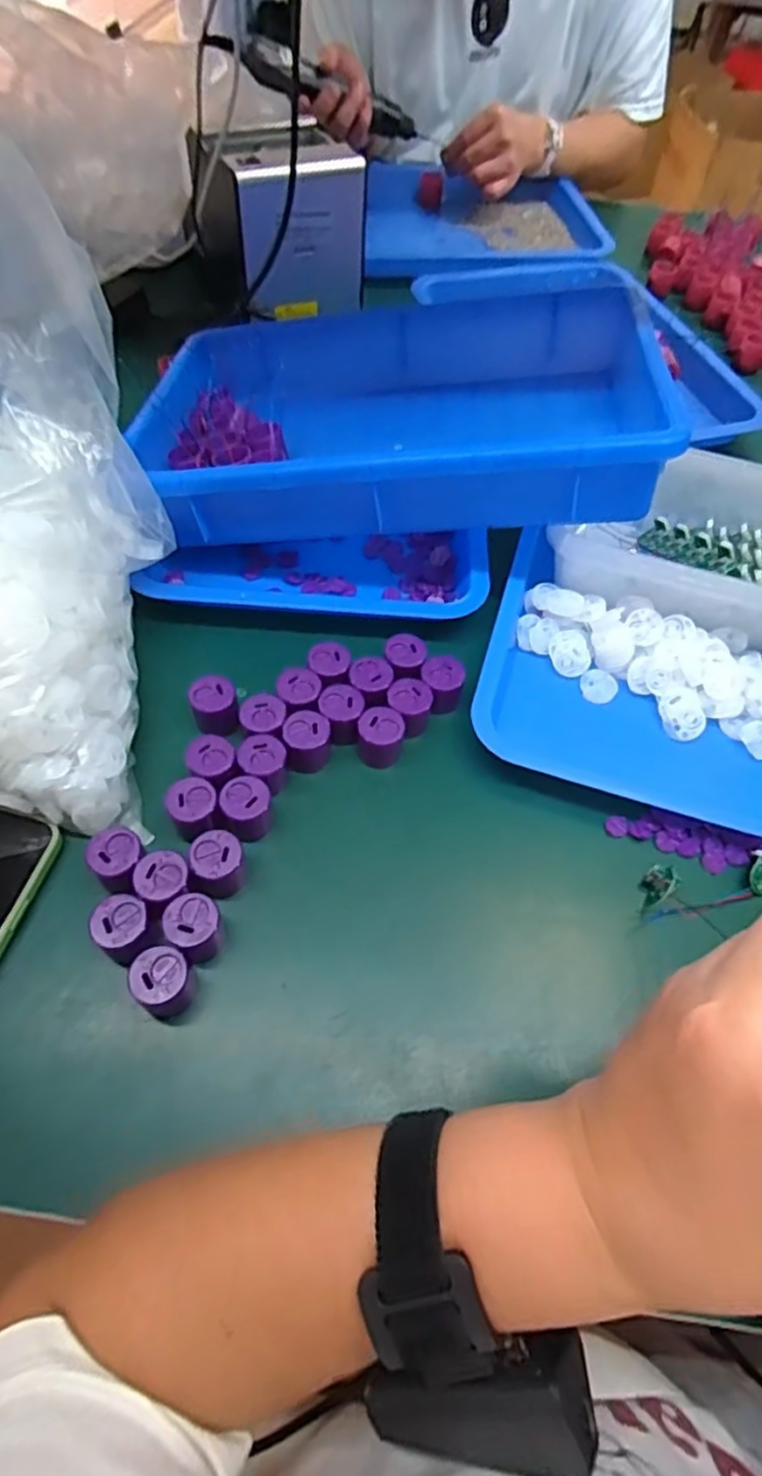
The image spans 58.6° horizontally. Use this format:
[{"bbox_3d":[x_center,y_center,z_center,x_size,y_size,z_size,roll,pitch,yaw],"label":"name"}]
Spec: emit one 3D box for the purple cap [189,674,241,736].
[{"bbox_3d":[-0.104,-0.019,0.426,0.027,0.030,0.031,-9,59,-10],"label":"purple cap"}]

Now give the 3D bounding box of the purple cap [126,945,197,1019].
[{"bbox_3d":[-0.110,0.123,0.345,0.026,0.036,0.027,2,57,-3],"label":"purple cap"}]

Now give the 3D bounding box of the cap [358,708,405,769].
[{"bbox_3d":[0.000,0.001,0.431,0.028,0.034,0.025,8,57,1],"label":"cap"}]

